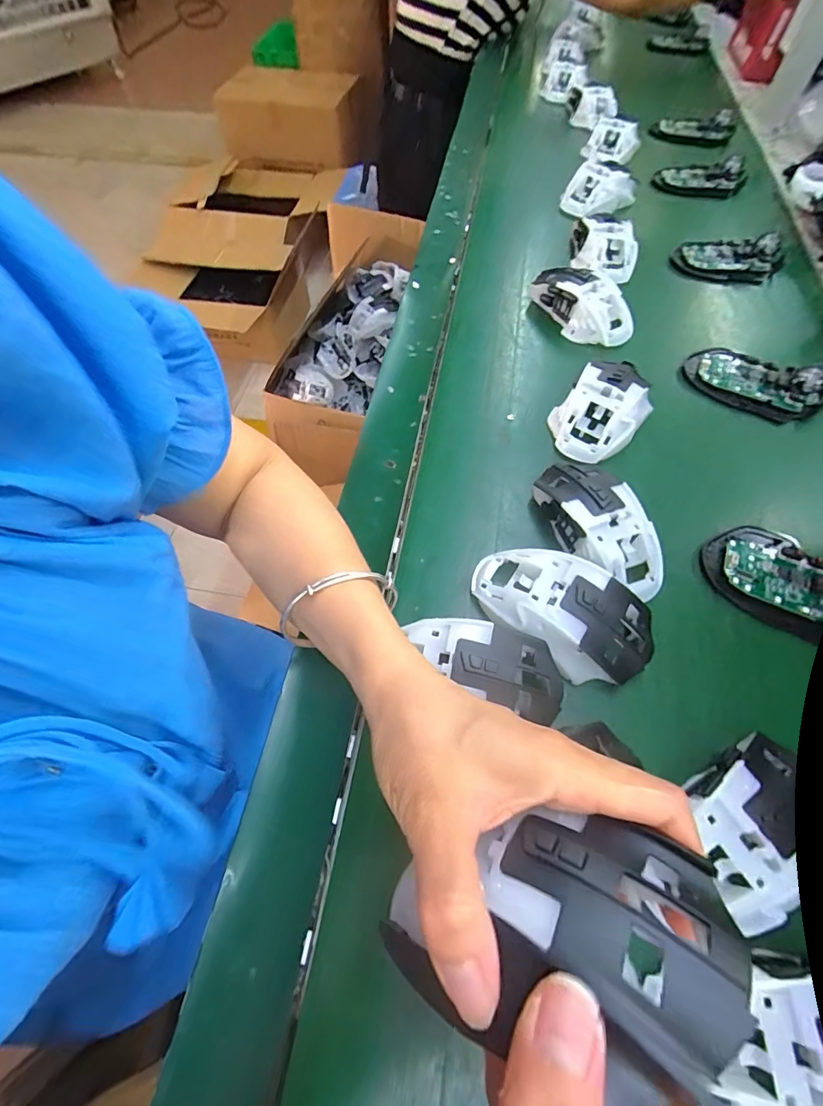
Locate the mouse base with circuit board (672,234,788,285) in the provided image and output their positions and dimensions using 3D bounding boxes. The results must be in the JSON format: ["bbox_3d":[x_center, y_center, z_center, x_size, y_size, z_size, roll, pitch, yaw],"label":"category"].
[{"bbox_3d":[0.351,-0.324,0.479,0.111,0.022,0.056,13,66,7],"label":"mouse base with circuit board"}]

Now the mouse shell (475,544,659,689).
[{"bbox_3d":[0.093,0.039,0.283,0.116,0.039,0.071,28,69,13],"label":"mouse shell"}]

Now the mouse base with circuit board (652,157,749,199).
[{"bbox_3d":[0.383,-0.492,0.579,0.110,0.032,0.060,7,66,4],"label":"mouse base with circuit board"}]

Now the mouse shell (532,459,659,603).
[{"bbox_3d":[0.131,-0.020,0.314,0.060,0.040,0.114,-19,66,-8],"label":"mouse shell"}]

